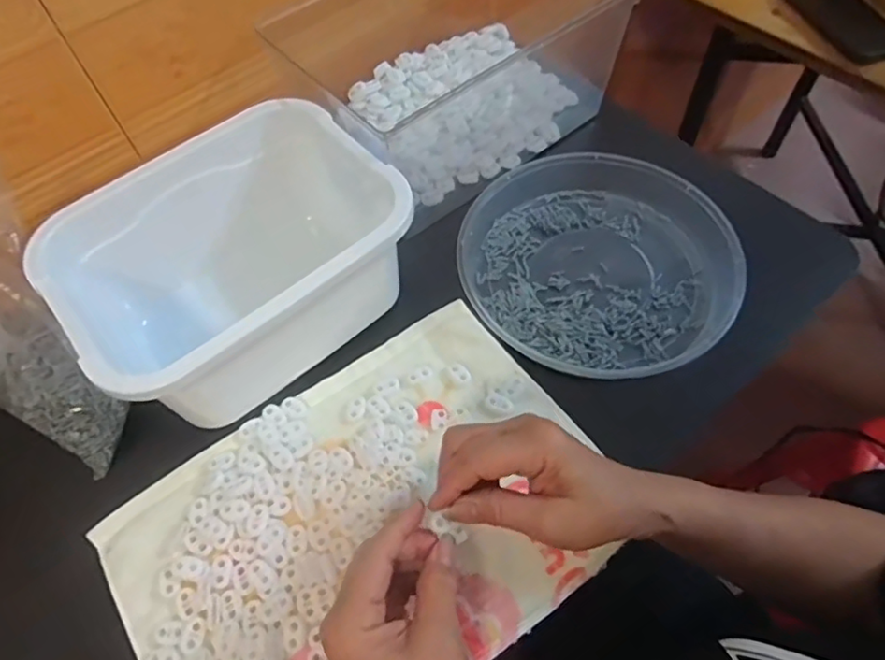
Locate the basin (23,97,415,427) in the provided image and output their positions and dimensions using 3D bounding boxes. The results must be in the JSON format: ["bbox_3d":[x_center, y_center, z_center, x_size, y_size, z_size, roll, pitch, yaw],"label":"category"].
[{"bbox_3d":[-0.159,-0.052,0.492,0.253,0.137,0.180,-37,64,-17],"label":"basin"}]

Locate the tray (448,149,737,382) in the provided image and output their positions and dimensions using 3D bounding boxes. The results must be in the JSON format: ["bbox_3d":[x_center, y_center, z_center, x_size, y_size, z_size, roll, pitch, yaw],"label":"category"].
[{"bbox_3d":[0.133,-0.061,0.517,0.216,0.037,0.226,-2,59,3],"label":"tray"}]

